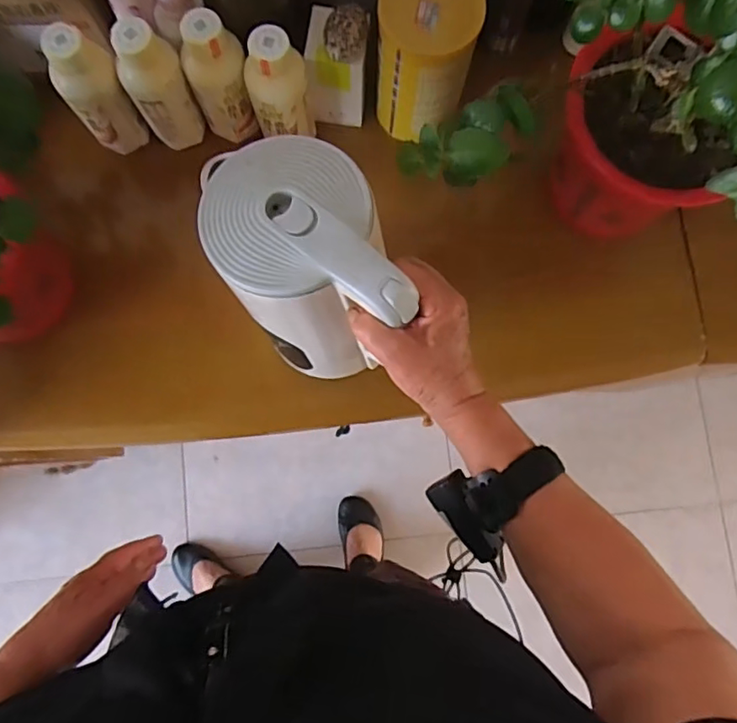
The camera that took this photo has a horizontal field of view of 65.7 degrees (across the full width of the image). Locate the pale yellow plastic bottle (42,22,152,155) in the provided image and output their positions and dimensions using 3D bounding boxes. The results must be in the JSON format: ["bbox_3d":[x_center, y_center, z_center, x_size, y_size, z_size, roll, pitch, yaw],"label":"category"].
[{"bbox_3d":[-0.285,-0.281,0.605,0.062,0.152,0.052,-39,85,-6],"label":"pale yellow plastic bottle"}]

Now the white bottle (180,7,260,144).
[{"bbox_3d":[-0.157,-0.296,0.608,0.062,0.144,0.056,-24,83,-5],"label":"white bottle"}]

